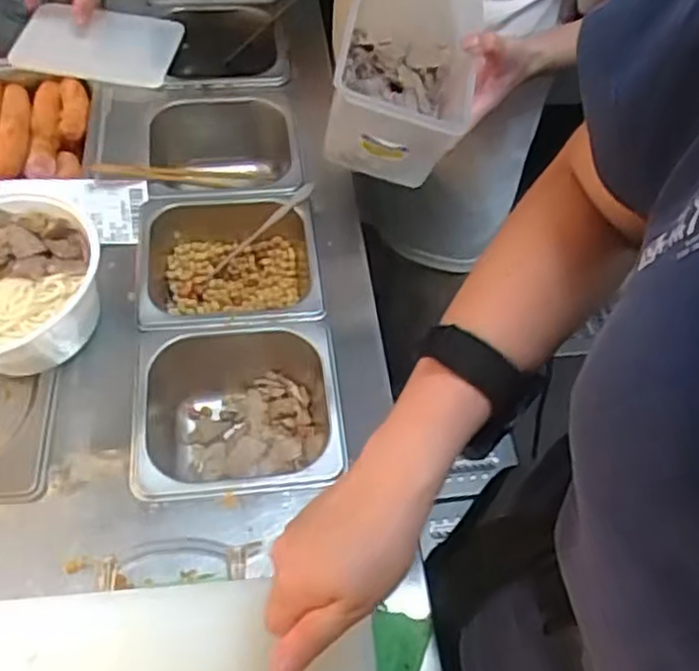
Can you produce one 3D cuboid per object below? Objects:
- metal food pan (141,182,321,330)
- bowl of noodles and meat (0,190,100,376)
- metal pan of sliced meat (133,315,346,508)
[{"bbox_3d":[-0.117,-0.062,0.730,0.166,0.075,0.154,-4,57,-7],"label":"metal food pan"},{"bbox_3d":[-0.295,-0.037,0.622,0.144,0.087,0.164,32,60,16],"label":"bowl of noodles and meat"},{"bbox_3d":[-0.100,0.084,0.662,0.172,0.100,0.162,-4,57,-7],"label":"metal pan of sliced meat"}]

